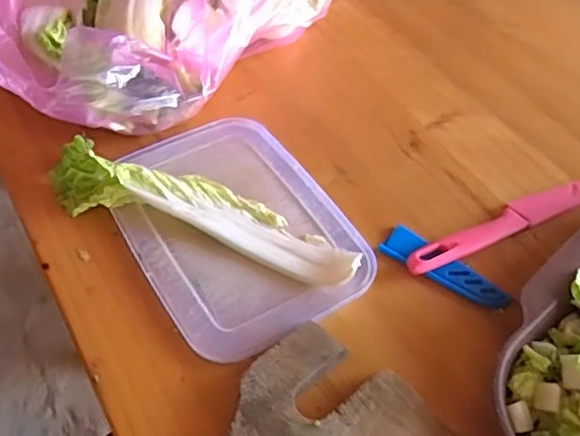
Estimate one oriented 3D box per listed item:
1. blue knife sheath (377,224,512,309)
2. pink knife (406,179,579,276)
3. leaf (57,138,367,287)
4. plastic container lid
[{"bbox_3d":[0.101,0.034,0.409,0.089,0.013,0.027,35,59,26],"label":"blue knife sheath"},{"bbox_3d":[0.156,0.002,0.436,0.175,0.014,0.022,-23,54,-17],"label":"pink knife"},{"bbox_3d":[-0.062,-0.007,0.427,0.226,0.037,0.053,16,52,13],"label":"leaf"},{"bbox_3d":[-0.041,0.001,0.437,0.140,0.015,0.198,-27,55,-21],"label":"plastic container lid"}]

